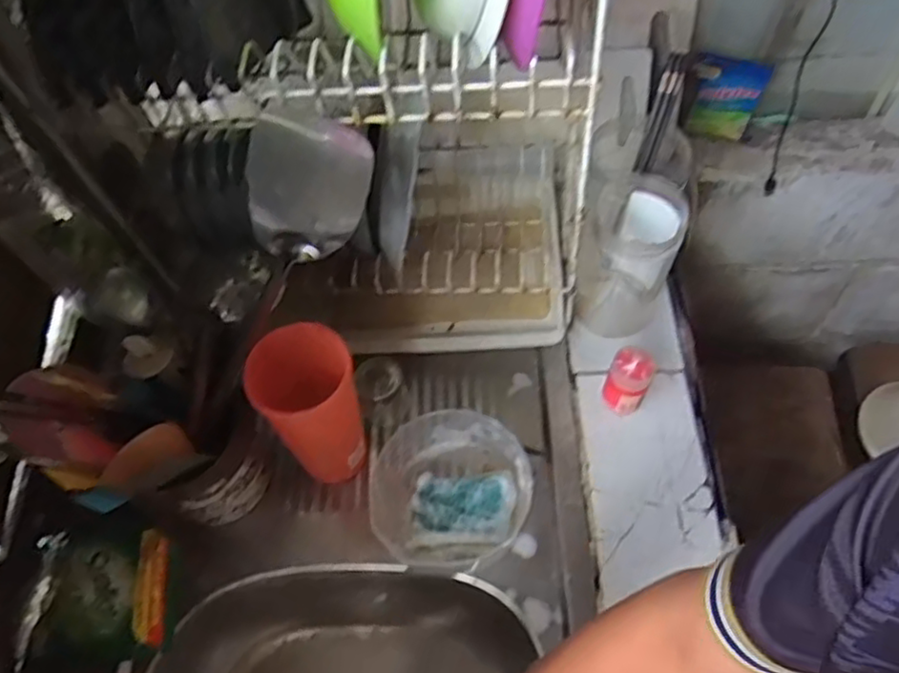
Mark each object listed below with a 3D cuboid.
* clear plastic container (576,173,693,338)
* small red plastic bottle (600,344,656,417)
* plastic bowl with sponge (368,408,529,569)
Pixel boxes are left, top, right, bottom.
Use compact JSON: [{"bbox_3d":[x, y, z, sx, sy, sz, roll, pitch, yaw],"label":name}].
[{"bbox_3d":[0.187,-0.076,0.701,0.082,0.168,0.092,19,61,14],"label":"clear plastic container"},{"bbox_3d":[0.177,0.047,0.674,0.040,0.088,0.031,23,62,16],"label":"small red plastic bottle"},{"bbox_3d":[-0.003,0.143,0.640,0.153,0.060,0.142,0,58,3],"label":"plastic bowl with sponge"}]

